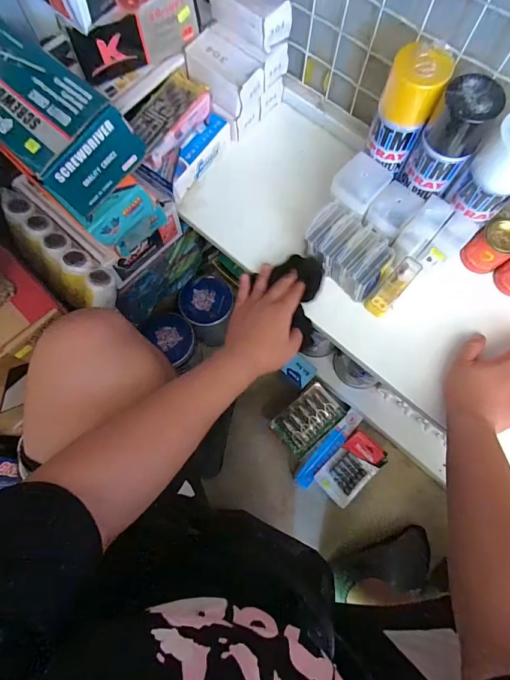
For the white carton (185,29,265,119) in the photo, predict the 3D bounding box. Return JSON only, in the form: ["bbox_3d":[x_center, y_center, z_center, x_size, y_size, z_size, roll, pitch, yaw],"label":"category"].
[{"bbox_3d":[-0.049,-0.404,0.564,0.110,0.057,0.065,39,76,11],"label":"white carton"}]

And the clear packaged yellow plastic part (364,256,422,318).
[{"bbox_3d":[0.189,-0.071,0.503,0.029,0.093,0.015,41,36,11],"label":"clear packaged yellow plastic part"}]

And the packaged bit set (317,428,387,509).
[{"bbox_3d":[0.211,0.279,0.802,0.085,0.016,0.152,43,77,12],"label":"packaged bit set"}]

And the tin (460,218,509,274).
[{"bbox_3d":[0.337,-0.130,0.521,0.054,0.065,0.051,-30,75,-9],"label":"tin"}]

